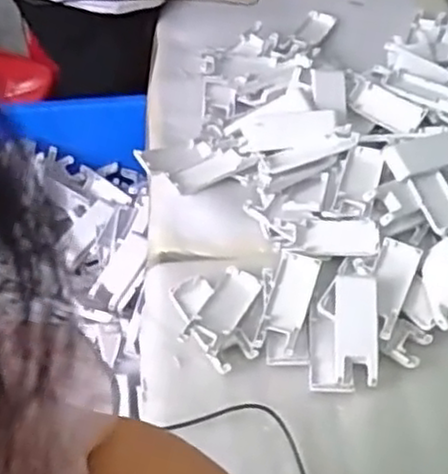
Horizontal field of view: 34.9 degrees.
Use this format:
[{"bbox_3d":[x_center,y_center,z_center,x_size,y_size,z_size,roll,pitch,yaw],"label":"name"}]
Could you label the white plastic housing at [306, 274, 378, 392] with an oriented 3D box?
[{"bbox_3d":[0.110,0.090,0.661,0.063,0.023,0.108,-7,60,17],"label":"white plastic housing"}]

